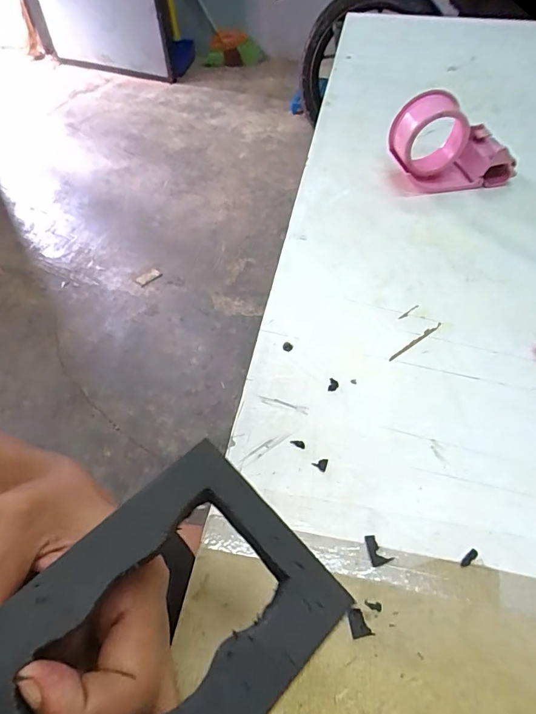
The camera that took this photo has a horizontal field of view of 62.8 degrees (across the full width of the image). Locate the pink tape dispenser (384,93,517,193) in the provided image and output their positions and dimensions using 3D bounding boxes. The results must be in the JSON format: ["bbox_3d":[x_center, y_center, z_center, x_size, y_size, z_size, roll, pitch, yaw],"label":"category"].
[{"bbox_3d":[0.192,-0.220,0.452,0.131,0.086,0.043,-6,54,-5],"label":"pink tape dispenser"}]

